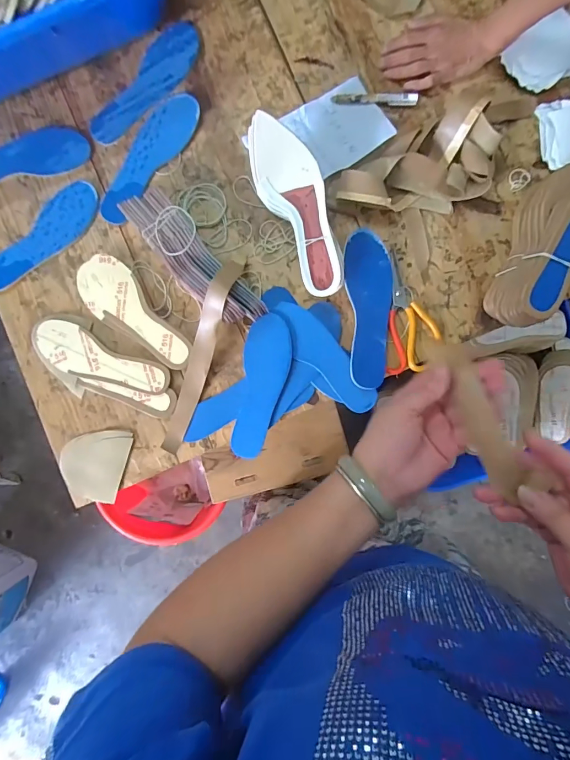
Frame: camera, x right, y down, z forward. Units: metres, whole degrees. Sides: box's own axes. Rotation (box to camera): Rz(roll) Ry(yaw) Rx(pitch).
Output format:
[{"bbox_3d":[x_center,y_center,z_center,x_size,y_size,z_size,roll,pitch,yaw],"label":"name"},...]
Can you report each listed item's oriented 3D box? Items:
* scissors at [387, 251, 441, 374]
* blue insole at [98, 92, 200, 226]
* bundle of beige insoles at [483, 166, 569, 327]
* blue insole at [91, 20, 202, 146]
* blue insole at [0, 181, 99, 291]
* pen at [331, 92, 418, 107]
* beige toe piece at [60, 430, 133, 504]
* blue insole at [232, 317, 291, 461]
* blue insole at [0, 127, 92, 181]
[{"bbox_3d":[0.200,-0.101,0.613,0.078,0.015,0.182,2,88,4],"label":"scissors"},{"bbox_3d":[-0.227,-0.362,0.648,0.080,0.013,0.231,34,91,4],"label":"blue insole"},{"bbox_3d":[0.370,-0.181,0.558,0.107,0.110,0.233,30,90,4],"label":"bundle of beige insoles"},{"bbox_3d":[-0.228,-0.484,0.652,0.073,0.005,0.231,40,91,4],"label":"blue insole"},{"bbox_3d":[-0.408,-0.237,0.655,0.233,0.009,0.080,-39,86,2],"label":"blue insole"},{"bbox_3d":[0.141,-0.439,0.623,0.130,0.014,0.016,4,89,4],"label":"pen"},{"bbox_3d":[-0.310,0.138,0.647,0.110,0.008,0.116,9,89,4],"label":"beige toe piece"},{"bbox_3d":[-0.034,0.012,0.624,0.072,0.019,0.220,8,89,4],"label":"blue insole"},{"bbox_3d":[-0.445,-0.370,0.663,0.235,0.008,0.080,-12,88,3],"label":"blue insole"}]

